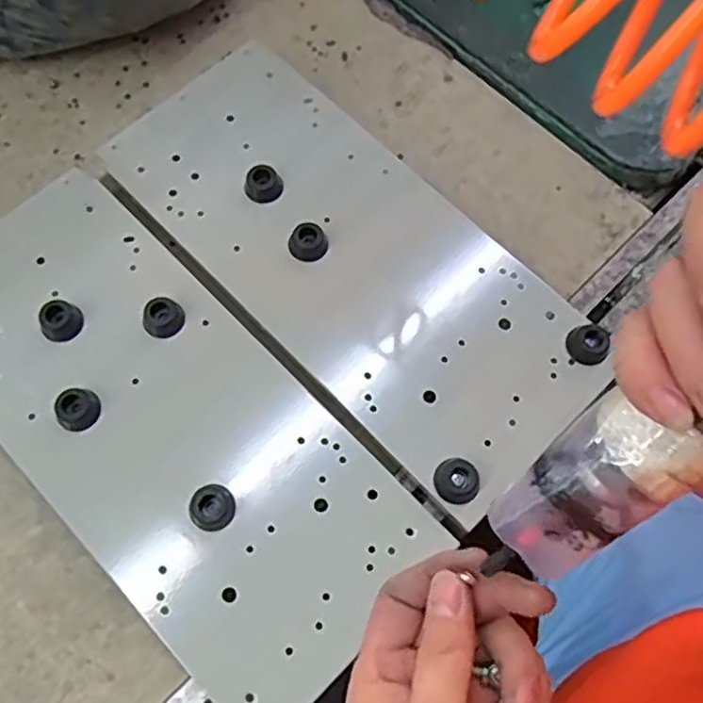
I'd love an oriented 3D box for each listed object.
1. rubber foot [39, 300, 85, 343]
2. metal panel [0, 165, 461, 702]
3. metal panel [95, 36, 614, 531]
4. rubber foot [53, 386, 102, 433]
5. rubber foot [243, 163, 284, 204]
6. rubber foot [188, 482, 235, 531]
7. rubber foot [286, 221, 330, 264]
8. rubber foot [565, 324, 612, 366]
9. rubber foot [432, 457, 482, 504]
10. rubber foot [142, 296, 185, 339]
[{"bbox_3d":[-0.175,-0.019,0.421,0.019,0.016,0.024,41,73,13],"label":"rubber foot"},{"bbox_3d":[-0.113,0.038,0.409,0.145,0.018,0.336,-43,73,-14],"label":"metal panel"},{"bbox_3d":[-0.002,-0.062,0.453,0.147,0.027,0.338,-42,76,-16],"label":"metal panel"},{"bbox_3d":[-0.158,0.033,0.401,0.024,0.014,0.021,-41,76,-16],"label":"rubber foot"},{"bbox_3d":[-0.058,-0.110,0.458,0.025,0.014,0.021,-11,70,-6],"label":"rubber foot"},{"bbox_3d":[-0.077,0.086,0.385,0.025,0.014,0.023,1,69,-2],"label":"rubber foot"},{"bbox_3d":[-0.027,-0.069,0.442,0.025,0.013,0.022,-6,70,-4],"label":"rubber foot"},{"bbox_3d":[0.143,-0.005,0.421,0.024,0.012,0.022,1,69,-2],"label":"rubber foot"},{"bbox_3d":[0.059,0.073,0.395,0.026,0.008,0.024,1,69,-2],"label":"rubber foot"},{"bbox_3d":[-0.114,-0.020,0.423,0.021,0.013,0.023,1,69,-2],"label":"rubber foot"}]

